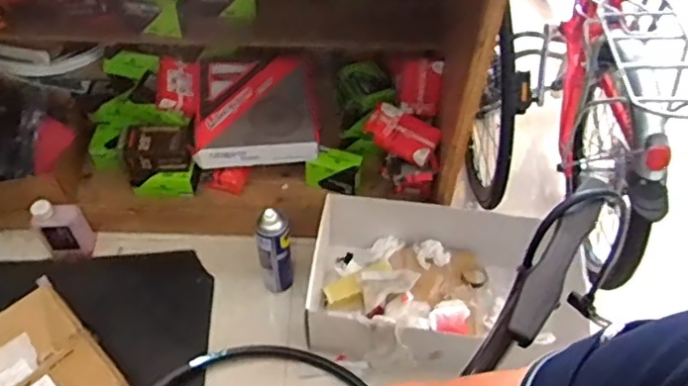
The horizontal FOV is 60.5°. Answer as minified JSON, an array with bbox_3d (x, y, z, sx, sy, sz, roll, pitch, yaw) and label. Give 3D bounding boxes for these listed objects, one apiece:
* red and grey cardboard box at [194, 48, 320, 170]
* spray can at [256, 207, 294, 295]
[{"bbox_3d":[-0.182,-0.185,1.245,0.255,0.053,0.257,-2,70,-12],"label":"red and grey cardboard box"},{"bbox_3d":[-0.137,0.119,1.166,0.062,0.232,0.054,-9,52,-8],"label":"spray can"}]

